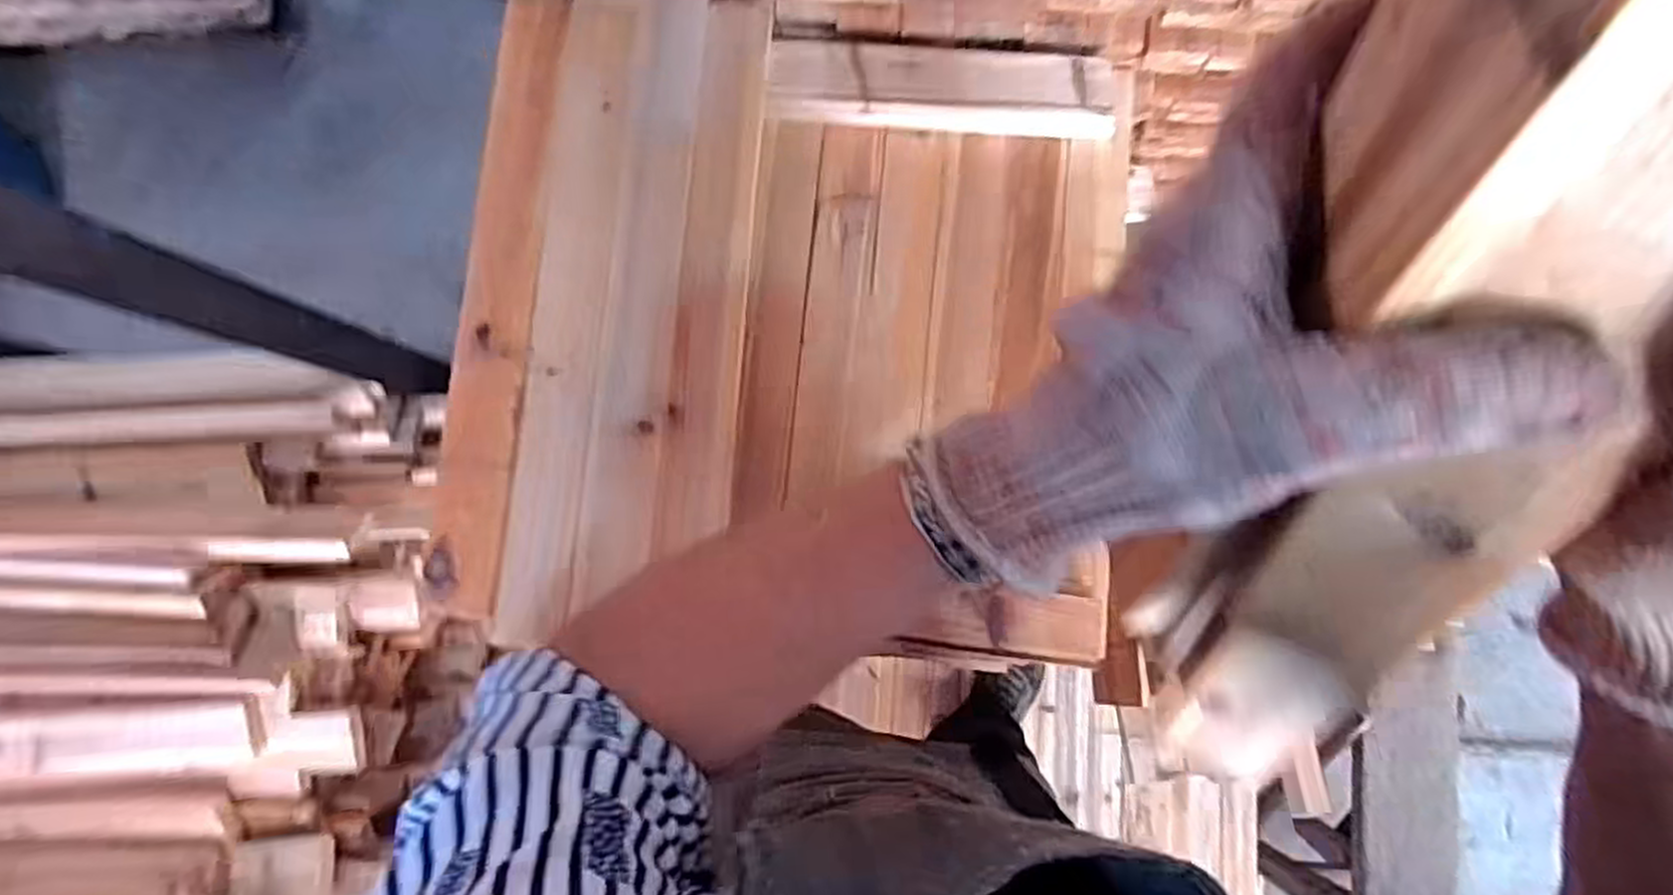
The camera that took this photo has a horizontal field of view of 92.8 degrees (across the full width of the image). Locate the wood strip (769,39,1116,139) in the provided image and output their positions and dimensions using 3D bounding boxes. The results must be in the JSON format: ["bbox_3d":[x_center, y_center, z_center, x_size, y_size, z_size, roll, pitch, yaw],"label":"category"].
[{"bbox_3d":[0.088,-0.294,0.653,0.279,0.032,0.059,2,84,0],"label":"wood strip"}]

